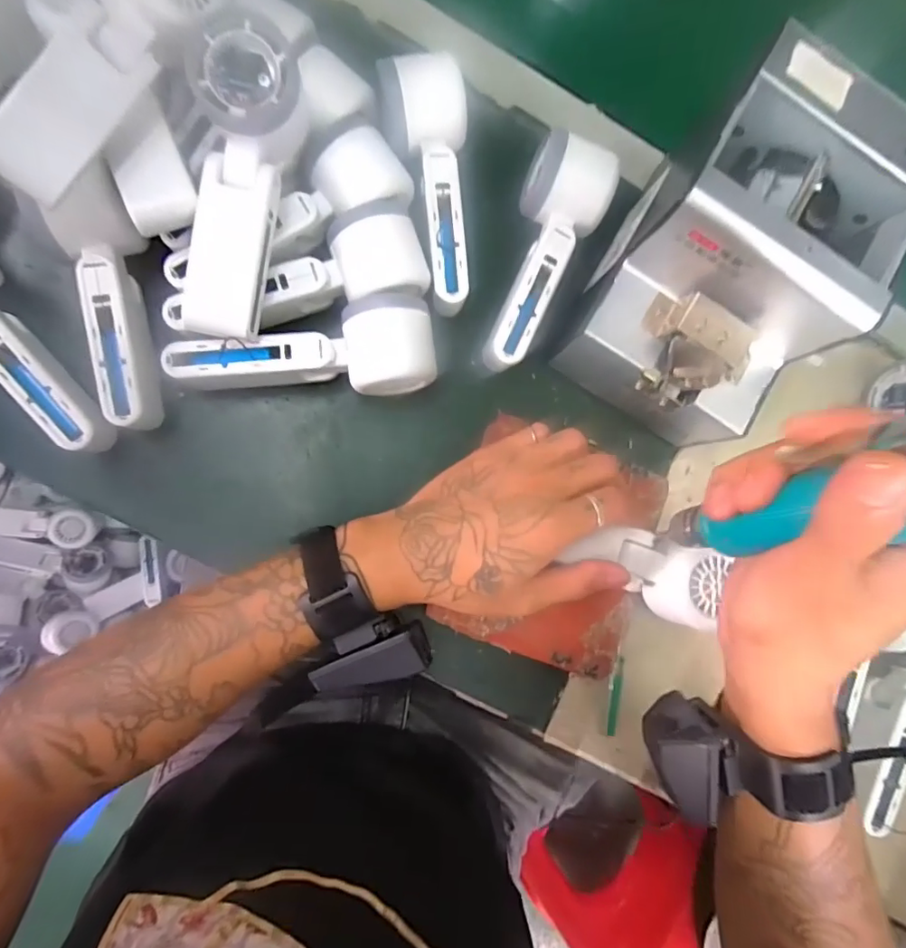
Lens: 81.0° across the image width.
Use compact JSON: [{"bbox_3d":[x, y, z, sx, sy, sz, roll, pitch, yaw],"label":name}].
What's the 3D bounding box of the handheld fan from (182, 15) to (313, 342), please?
[{"bbox_3d":[-0.124,-0.165,0.315,0.056,0.056,0.166,11,98,-7],"label":"handheld fan"}]

